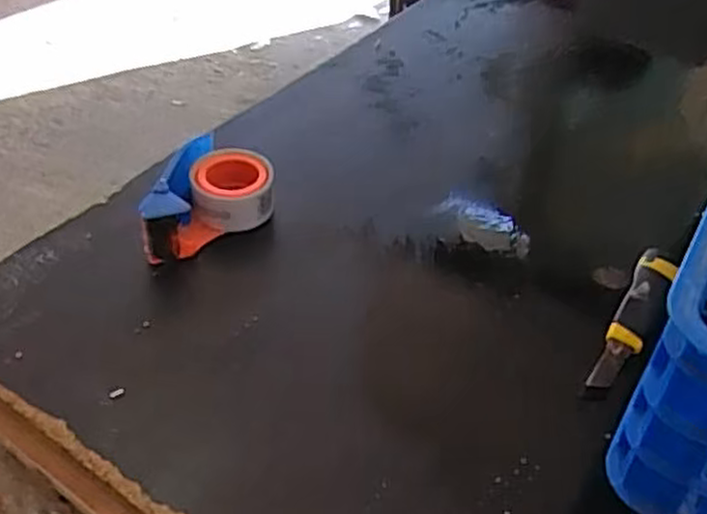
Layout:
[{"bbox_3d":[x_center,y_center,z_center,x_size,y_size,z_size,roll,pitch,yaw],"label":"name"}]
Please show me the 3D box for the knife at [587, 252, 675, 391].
[{"bbox_3d":[0.255,0.051,0.666,0.035,0.015,0.188,23,46,21],"label":"knife"}]

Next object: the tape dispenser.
[{"bbox_3d":[-0.155,-0.068,0.756,0.143,0.064,0.110,-20,47,-20],"label":"tape dispenser"}]

